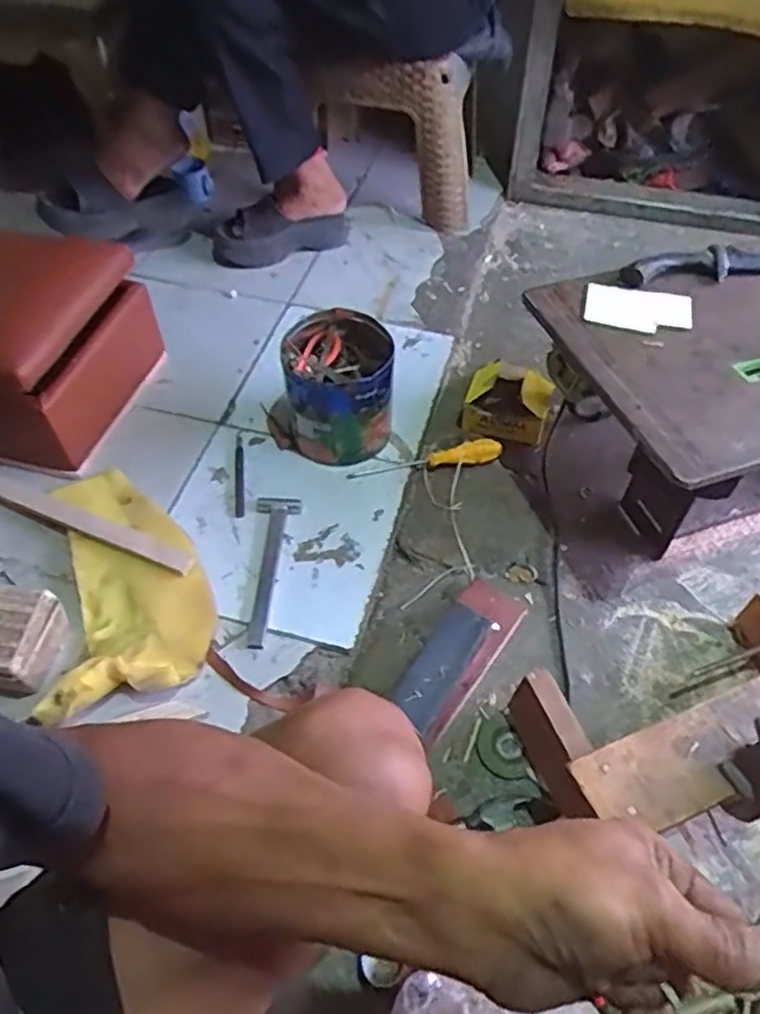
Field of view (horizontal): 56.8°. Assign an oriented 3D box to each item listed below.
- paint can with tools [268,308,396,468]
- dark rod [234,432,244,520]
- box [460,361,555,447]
[{"bbox_3d":[-0.069,-0.164,0.974,0.168,0.139,0.161,-6,52,-6],"label":"paint can with tools"},{"bbox_3d":[-0.195,-0.046,0.969,0.013,0.010,0.147,-4,52,-4],"label":"dark rod"},{"bbox_3d":[0.188,-0.151,1.031,0.128,0.066,0.102,9,52,6],"label":"box"}]

